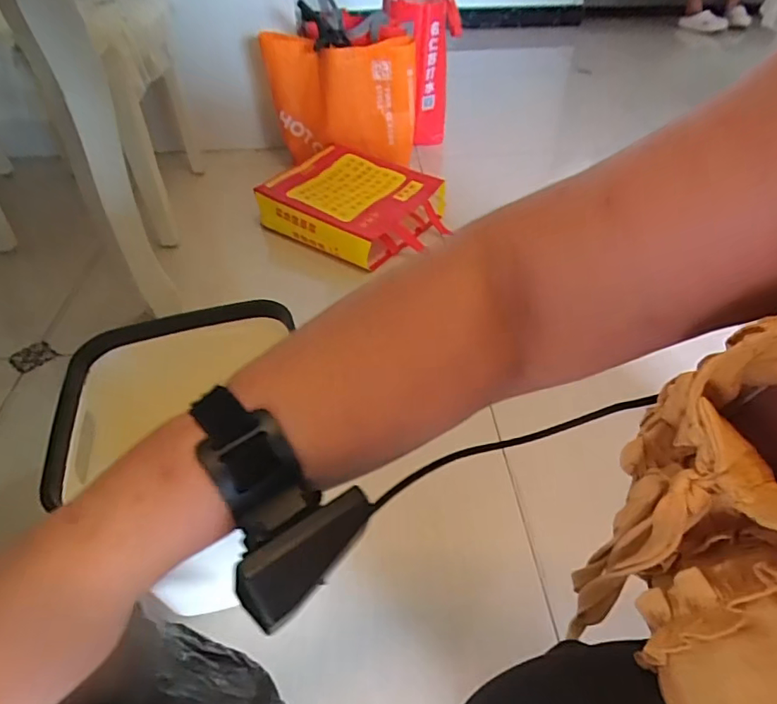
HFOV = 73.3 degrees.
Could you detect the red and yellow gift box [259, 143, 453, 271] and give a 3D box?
[{"bbox_3d":[-0.065,-0.364,1.259,0.409,0.107,0.345,31,52,29],"label":"red and yellow gift box"}]

